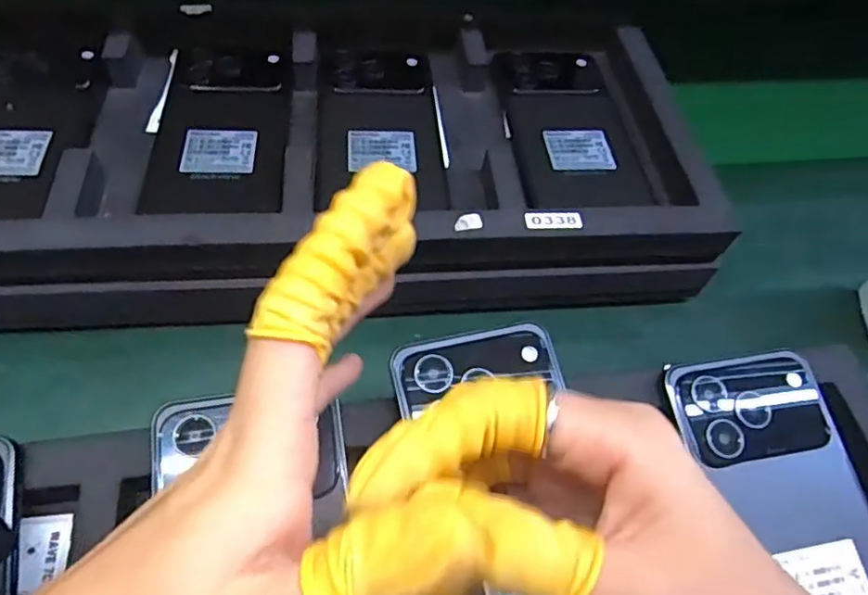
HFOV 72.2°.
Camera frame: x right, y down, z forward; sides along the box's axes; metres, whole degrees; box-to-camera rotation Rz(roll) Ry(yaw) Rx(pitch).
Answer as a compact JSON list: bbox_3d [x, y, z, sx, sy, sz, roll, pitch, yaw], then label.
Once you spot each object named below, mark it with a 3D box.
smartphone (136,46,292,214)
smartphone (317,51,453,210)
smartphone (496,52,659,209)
[{"bbox_3d":[-0.128,-0.108,0.363,0.073,0.008,0.138,1,59,-7],"label":"smartphone"},{"bbox_3d":[-0.035,-0.109,0.379,0.075,0.013,0.144,-1,59,-8],"label":"smartphone"},{"bbox_3d":[0.087,-0.113,0.389,0.075,0.008,0.145,-3,59,-9],"label":"smartphone"}]

